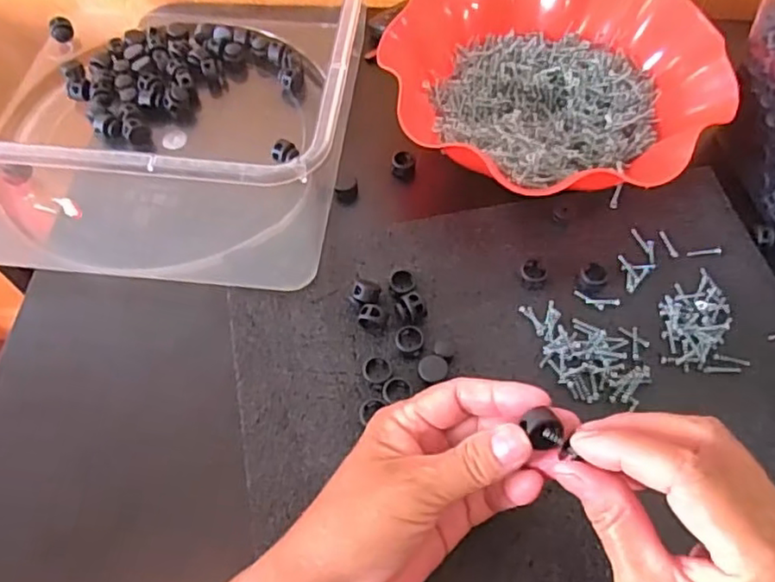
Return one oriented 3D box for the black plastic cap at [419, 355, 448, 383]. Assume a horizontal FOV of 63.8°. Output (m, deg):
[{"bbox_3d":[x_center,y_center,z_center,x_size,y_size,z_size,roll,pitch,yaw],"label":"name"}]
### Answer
[{"bbox_3d":[0.026,0.046,0.356,0.016,0.012,0.016,0,60,1],"label":"black plastic cap"}]

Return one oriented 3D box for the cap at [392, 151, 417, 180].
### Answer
[{"bbox_3d":[0.012,-0.091,0.449,0.017,0.012,0.018,0,60,1],"label":"cap"}]

